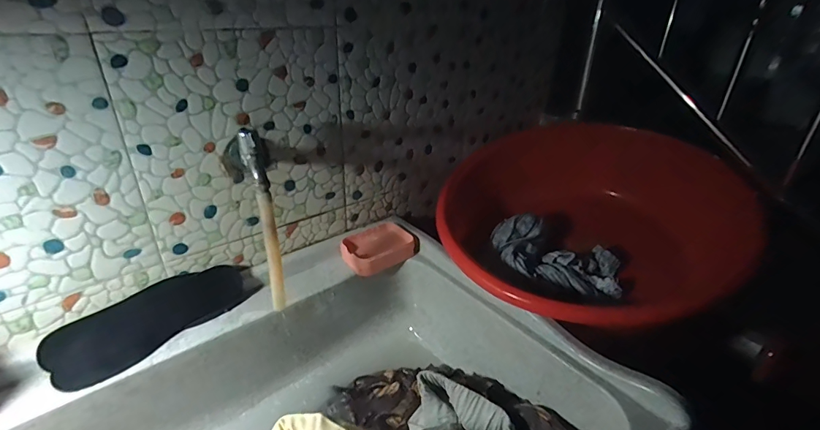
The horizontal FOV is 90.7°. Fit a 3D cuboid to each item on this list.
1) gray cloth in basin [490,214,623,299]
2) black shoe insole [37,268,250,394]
[{"bbox_3d":[0.273,0.078,0.761,0.248,0.053,0.148,27,37,17],"label":"gray cloth in basin"},{"bbox_3d":[-0.355,0.145,0.566,0.240,0.016,0.088,-26,74,-35],"label":"black shoe insole"}]

